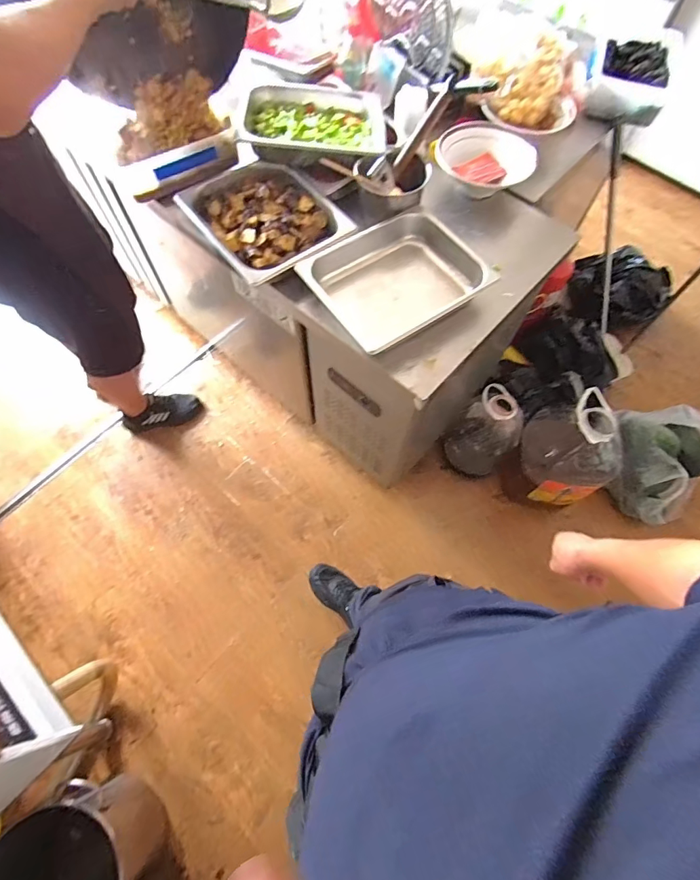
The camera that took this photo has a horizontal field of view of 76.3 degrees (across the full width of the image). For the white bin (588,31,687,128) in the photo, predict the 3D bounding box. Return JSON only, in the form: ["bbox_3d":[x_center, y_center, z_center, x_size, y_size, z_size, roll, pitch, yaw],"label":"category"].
[{"bbox_3d":[0.756,-0.979,1.198,0.198,0.092,0.301,24,67,9],"label":"white bin"}]

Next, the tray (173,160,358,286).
[{"bbox_3d":[-0.186,-0.482,0.960,0.264,0.058,0.327,-37,72,-16],"label":"tray"}]

